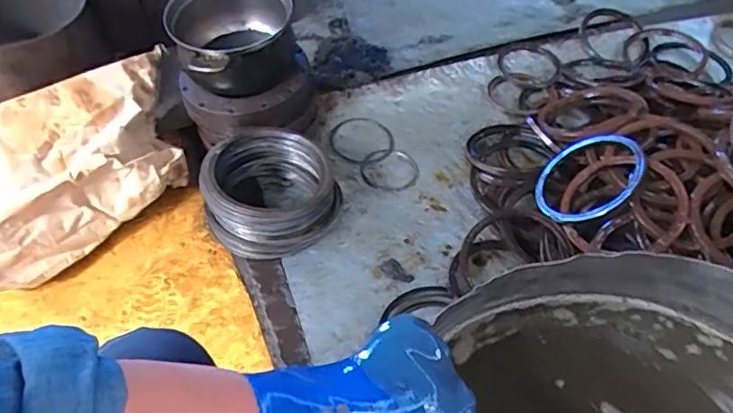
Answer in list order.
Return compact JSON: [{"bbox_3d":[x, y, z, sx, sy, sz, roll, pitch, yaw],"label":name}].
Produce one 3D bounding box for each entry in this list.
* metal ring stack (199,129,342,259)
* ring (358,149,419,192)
[{"bbox_3d":[-0.176,-0.018,1.043,0.238,0.152,0.233,-17,54,-13],"label":"metal ring stack"},{"bbox_3d":[0.051,-0.083,1.208,0.126,0.011,0.129,1,52,-1],"label":"ring"}]

